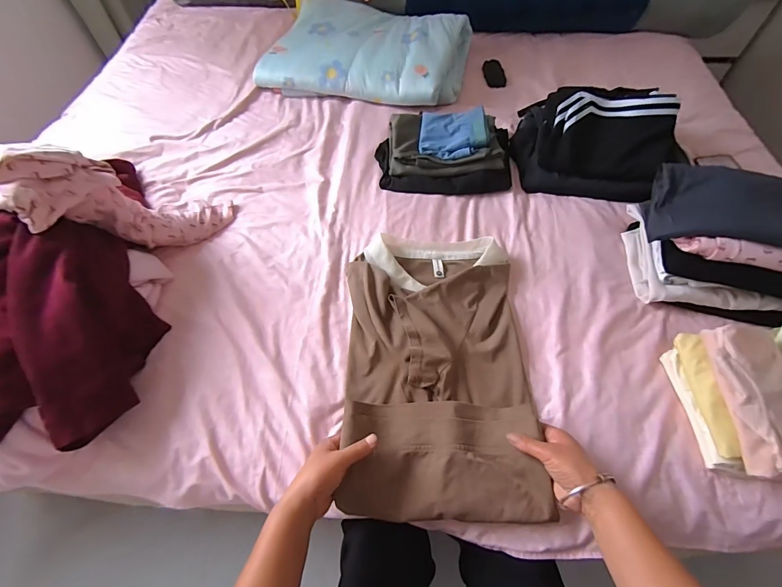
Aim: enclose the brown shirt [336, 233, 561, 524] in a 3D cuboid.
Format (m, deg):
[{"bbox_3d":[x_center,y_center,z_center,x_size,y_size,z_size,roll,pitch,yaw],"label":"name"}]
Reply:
[{"bbox_3d":[0.071,0.095,0.569,0.269,0.042,0.431,-1,58,1],"label":"brown shirt"}]

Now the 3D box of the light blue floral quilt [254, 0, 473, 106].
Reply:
[{"bbox_3d":[-0.066,-0.665,1.013,0.521,0.110,0.343,13,59,10],"label":"light blue floral quilt"}]

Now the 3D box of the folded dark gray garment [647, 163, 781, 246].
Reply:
[{"bbox_3d":[0.580,-0.117,0.574,0.311,0.042,0.124,14,87,10],"label":"folded dark gray garment"}]

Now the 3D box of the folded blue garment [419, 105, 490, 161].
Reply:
[{"bbox_3d":[0.136,-0.347,0.791,0.145,0.036,0.133,6,58,6],"label":"folded blue garment"}]

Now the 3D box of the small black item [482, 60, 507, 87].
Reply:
[{"bbox_3d":[0.292,-0.622,1.043,0.055,0.013,0.121,-5,58,-1],"label":"small black item"}]

